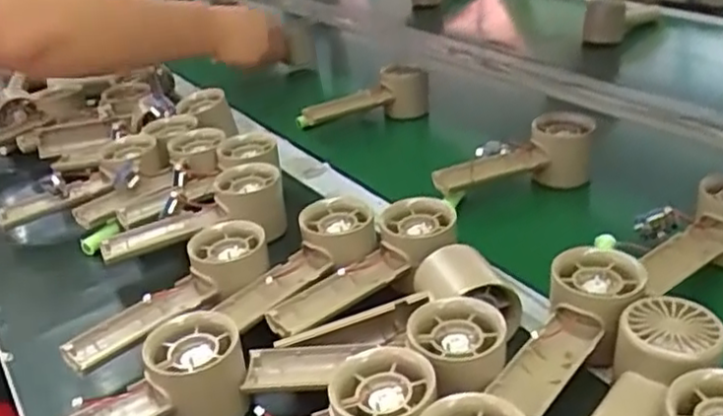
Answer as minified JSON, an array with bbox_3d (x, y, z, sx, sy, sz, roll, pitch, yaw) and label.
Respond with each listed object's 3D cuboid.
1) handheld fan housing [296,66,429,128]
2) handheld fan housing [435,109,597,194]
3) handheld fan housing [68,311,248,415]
[{"bbox_3d":[0.003,-0.126,0.840,0.155,0.054,0.066,-16,31,-15],"label":"handheld fan housing"},{"bbox_3d":[0.140,-0.048,0.658,0.151,0.056,0.051,-14,30,-12],"label":"handheld fan housing"},{"bbox_3d":[-0.145,0.115,0.415,0.155,0.050,0.059,-20,32,-22],"label":"handheld fan housing"}]

